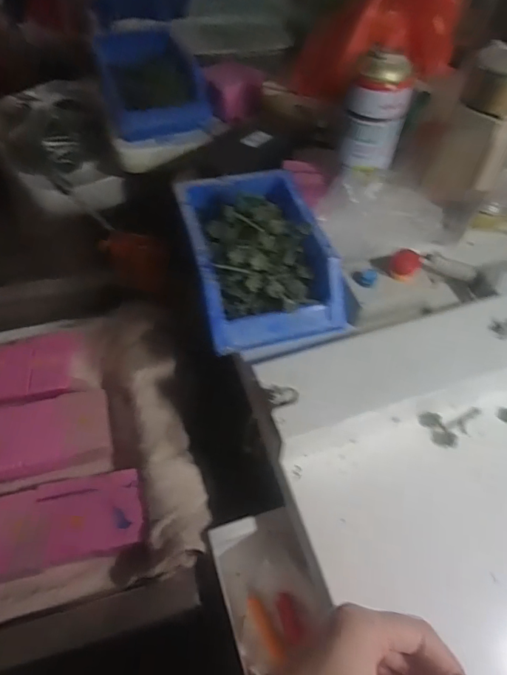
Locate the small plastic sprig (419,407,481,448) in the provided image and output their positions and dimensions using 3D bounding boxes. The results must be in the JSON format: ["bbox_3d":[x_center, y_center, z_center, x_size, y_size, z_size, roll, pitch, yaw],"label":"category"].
[{"bbox_3d":[0.177,0.079,0.400,0.057,0.009,0.032,-6,55,-7],"label":"small plastic sprig"}]

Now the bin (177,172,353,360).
[{"bbox_3d":[0.003,-0.084,0.439,0.125,0.061,0.186,-12,56,-11],"label":"bin"}]

